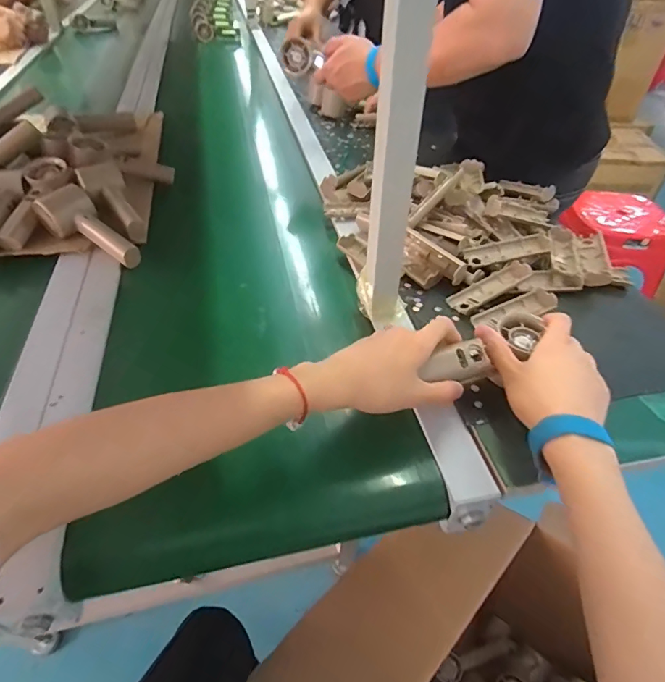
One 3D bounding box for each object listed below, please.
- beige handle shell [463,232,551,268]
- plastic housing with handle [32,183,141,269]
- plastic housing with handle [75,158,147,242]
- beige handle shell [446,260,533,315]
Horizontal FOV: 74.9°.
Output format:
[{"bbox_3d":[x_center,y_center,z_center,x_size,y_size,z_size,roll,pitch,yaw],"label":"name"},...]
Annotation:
[{"bbox_3d":[0.228,-0.118,0.566,0.108,0.017,0.040,-15,55,0],"label":"beige handle shell"},{"bbox_3d":[-0.327,-0.153,0.598,0.155,0.050,0.060,33,49,0],"label":"plastic housing with handle"},{"bbox_3d":[-0.317,-0.208,0.636,0.061,0.039,0.152,-30,67,-28],"label":"plastic housing with handle"},{"bbox_3d":[0.188,-0.065,0.520,0.106,0.014,0.036,-29,51,-12],"label":"beige handle shell"}]

